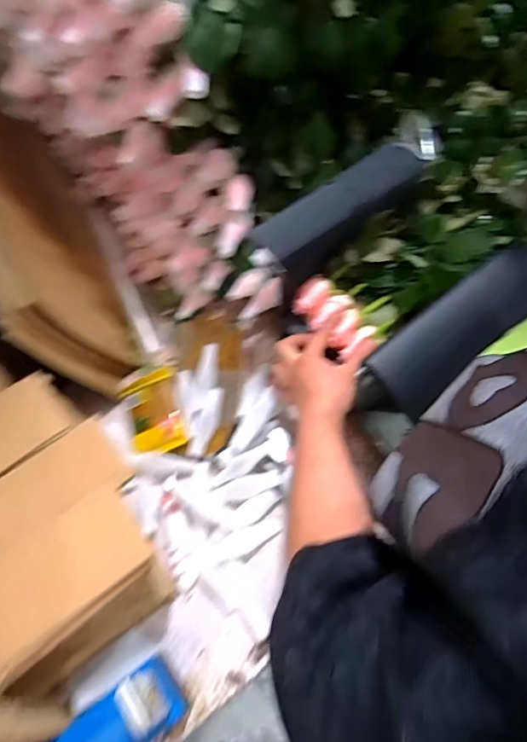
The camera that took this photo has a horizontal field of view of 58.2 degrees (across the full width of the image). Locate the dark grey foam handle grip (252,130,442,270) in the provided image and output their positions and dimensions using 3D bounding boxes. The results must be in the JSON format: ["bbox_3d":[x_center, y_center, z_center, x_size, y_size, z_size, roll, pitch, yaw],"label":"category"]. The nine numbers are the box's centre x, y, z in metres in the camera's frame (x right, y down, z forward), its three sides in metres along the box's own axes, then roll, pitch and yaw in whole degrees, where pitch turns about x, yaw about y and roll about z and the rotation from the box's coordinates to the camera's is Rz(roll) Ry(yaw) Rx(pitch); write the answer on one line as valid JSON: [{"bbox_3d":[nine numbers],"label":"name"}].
[{"bbox_3d":[0.095,-0.193,0.551,0.236,0.047,0.058,-33,67,-12],"label":"dark grey foam handle grip"}]

